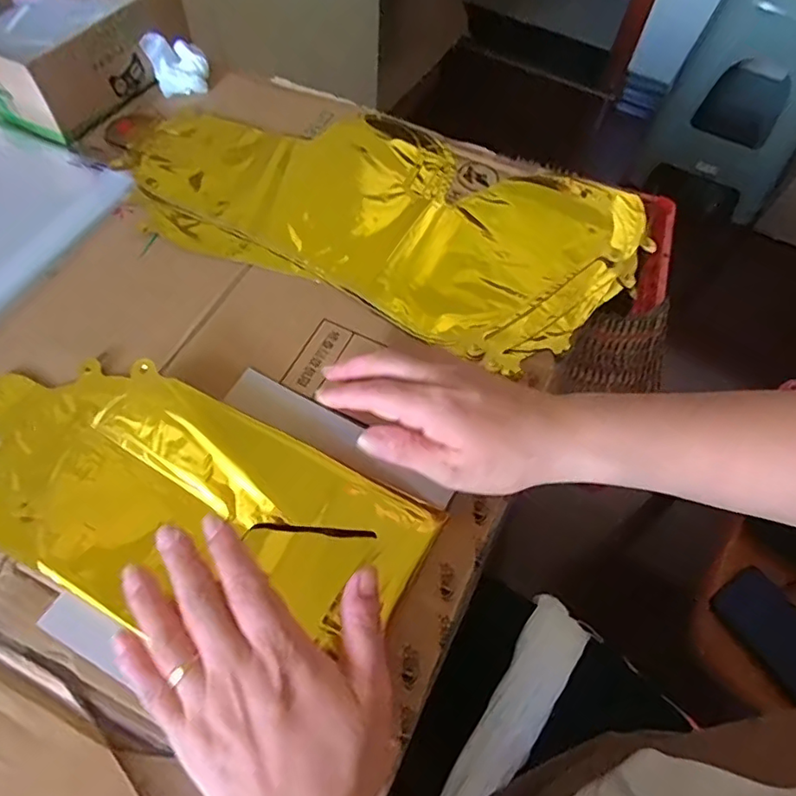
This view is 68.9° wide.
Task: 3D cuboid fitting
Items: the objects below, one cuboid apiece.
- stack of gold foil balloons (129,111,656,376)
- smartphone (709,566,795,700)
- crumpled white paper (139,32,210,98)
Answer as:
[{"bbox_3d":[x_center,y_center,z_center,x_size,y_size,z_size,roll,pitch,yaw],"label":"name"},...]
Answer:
[{"bbox_3d":[-0.017,-0.159,0.490,0.421,0.021,0.212,21,61,9],"label":"stack of gold foil balloons"},{"bbox_3d":[0.431,0.268,0.646,0.074,0.006,0.154,-39,73,-5],"label":"smartphone"},{"bbox_3d":[-0.207,-0.317,0.548,0.053,0.035,0.041,-22,63,-15],"label":"crumpled white paper"}]

